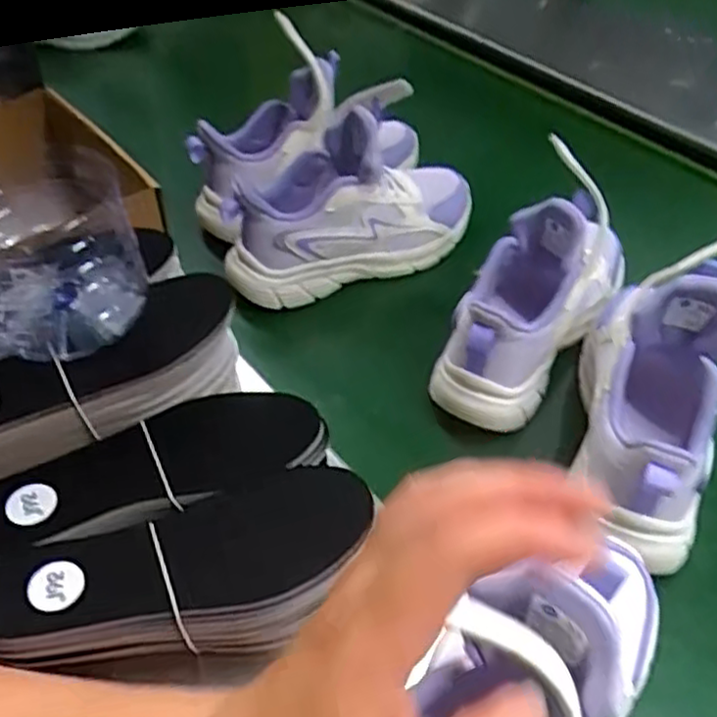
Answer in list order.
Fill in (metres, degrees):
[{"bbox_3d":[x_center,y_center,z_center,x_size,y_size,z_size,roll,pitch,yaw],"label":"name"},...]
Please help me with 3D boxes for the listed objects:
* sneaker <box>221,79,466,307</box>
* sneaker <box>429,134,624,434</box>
[{"bbox_3d":[-0.003,-0.143,0.609,0.238,0.140,0.081,-20,53,-17],"label":"sneaker"},{"bbox_3d":[0.144,-0.063,0.535,0.087,0.125,0.220,29,55,21],"label":"sneaker"}]

